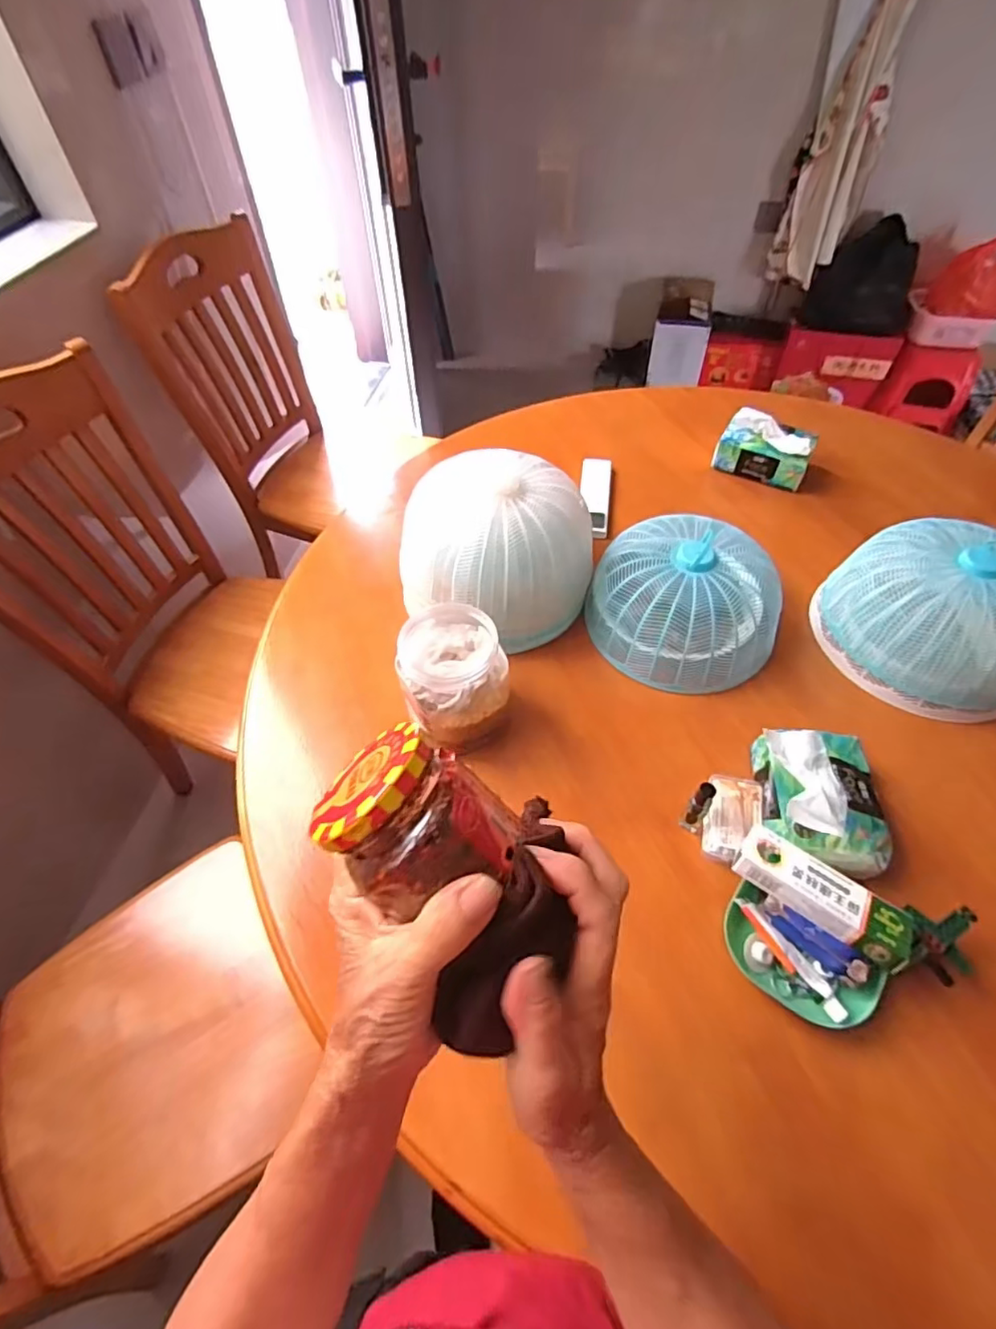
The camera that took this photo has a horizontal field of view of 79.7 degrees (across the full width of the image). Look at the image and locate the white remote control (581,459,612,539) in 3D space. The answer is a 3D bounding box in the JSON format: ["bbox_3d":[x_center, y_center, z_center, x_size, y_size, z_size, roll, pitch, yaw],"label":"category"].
[{"bbox_3d":[0.151,-0.264,0.922,0.047,0.016,0.181,6,55,5],"label":"white remote control"}]

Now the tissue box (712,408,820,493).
[{"bbox_3d":[0.420,-0.343,0.928,0.137,0.080,0.081,27,59,19],"label":"tissue box"}]

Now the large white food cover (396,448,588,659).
[{"bbox_3d":[0.004,-0.140,0.738,0.205,0.177,0.211,30,61,21],"label":"large white food cover"}]

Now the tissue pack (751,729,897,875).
[{"bbox_3d":[0.317,0.133,0.589,0.109,0.077,0.138,5,55,5],"label":"tissue pack"}]

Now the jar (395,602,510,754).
[{"bbox_3d":[-0.048,0.020,0.641,0.104,0.145,0.112,-1,55,1],"label":"jar"}]

